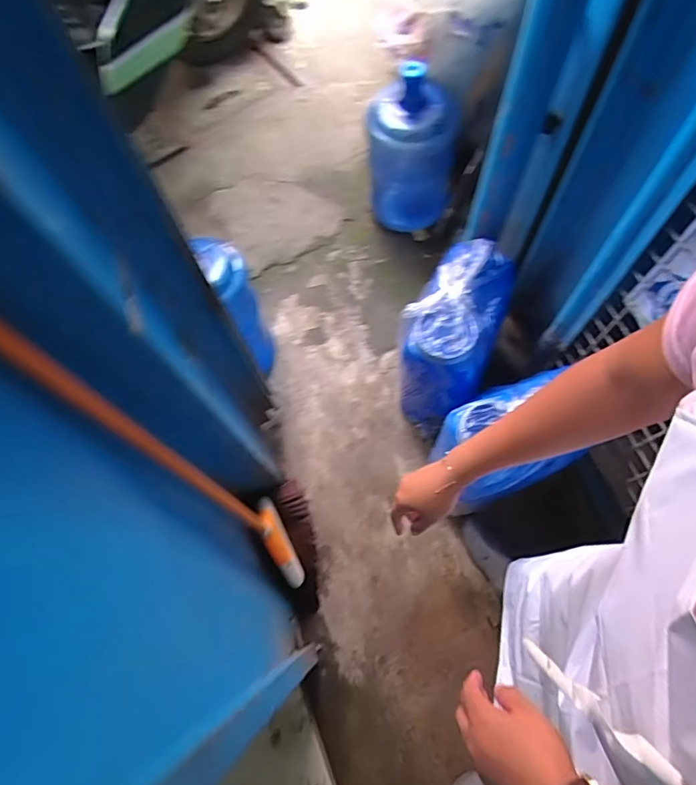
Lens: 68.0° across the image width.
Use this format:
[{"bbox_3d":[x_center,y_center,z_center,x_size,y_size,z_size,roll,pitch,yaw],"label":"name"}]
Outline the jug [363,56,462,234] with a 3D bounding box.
[{"bbox_3d":[0.175,-0.683,1.464,0.238,0.455,0.224,3,70,4],"label":"jug"}]

